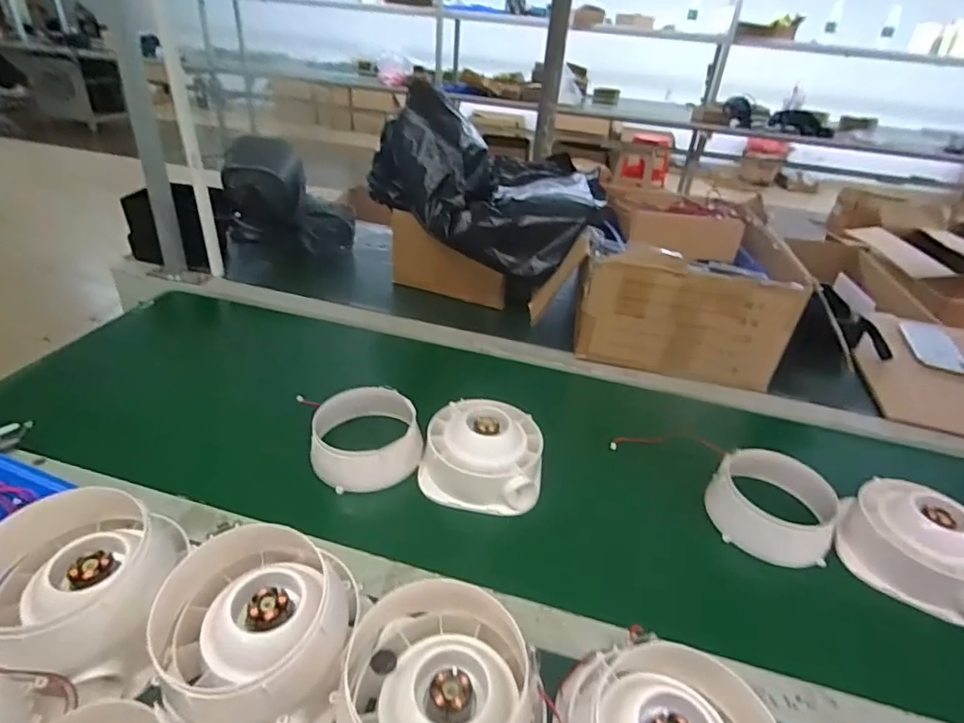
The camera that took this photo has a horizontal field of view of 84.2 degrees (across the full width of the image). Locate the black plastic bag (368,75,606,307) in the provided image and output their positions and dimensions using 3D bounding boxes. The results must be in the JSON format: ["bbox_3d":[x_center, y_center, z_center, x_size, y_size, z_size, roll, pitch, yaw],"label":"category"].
[{"bbox_3d":[0.014,-0.303,0.963,0.389,0.288,0.430,14,34,12],"label":"black plastic bag"}]

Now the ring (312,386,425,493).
[{"bbox_3d":[-0.130,0.085,0.603,0.117,0.065,0.096,-7,35,-18],"label":"ring"}]

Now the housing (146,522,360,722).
[{"bbox_3d":[-0.162,0.194,0.388,0.124,0.090,0.131,4,33,-3],"label":"housing"}]

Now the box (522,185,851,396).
[{"bbox_3d":[0.288,-0.134,0.870,0.366,0.181,0.276,11,33,9],"label":"box"}]

